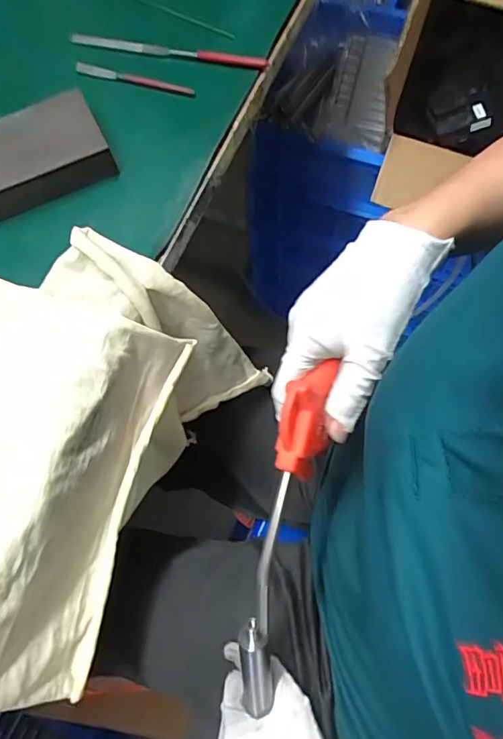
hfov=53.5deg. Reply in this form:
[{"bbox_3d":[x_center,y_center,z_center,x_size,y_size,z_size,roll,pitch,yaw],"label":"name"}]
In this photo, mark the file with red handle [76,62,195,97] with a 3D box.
[{"bbox_3d":[-0.097,-0.241,0.414,0.107,0.004,0.010,17,69,8],"label":"file with red handle"}]

